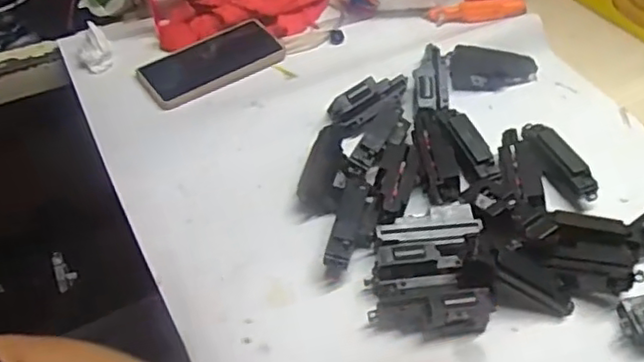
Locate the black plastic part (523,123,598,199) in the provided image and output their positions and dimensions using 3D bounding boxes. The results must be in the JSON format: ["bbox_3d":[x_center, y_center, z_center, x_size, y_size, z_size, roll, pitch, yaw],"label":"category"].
[{"bbox_3d":[0.241,-0.021,0.639,0.022,0.025,0.099,-21,53,-17],"label":"black plastic part"}]

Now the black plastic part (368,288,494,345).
[{"bbox_3d":[0.091,0.111,0.529,0.099,0.030,0.035,0,50,0],"label":"black plastic part"}]

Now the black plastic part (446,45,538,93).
[{"bbox_3d":[0.200,-0.129,0.732,0.104,0.041,0.032,-1,50,-1],"label":"black plastic part"}]

